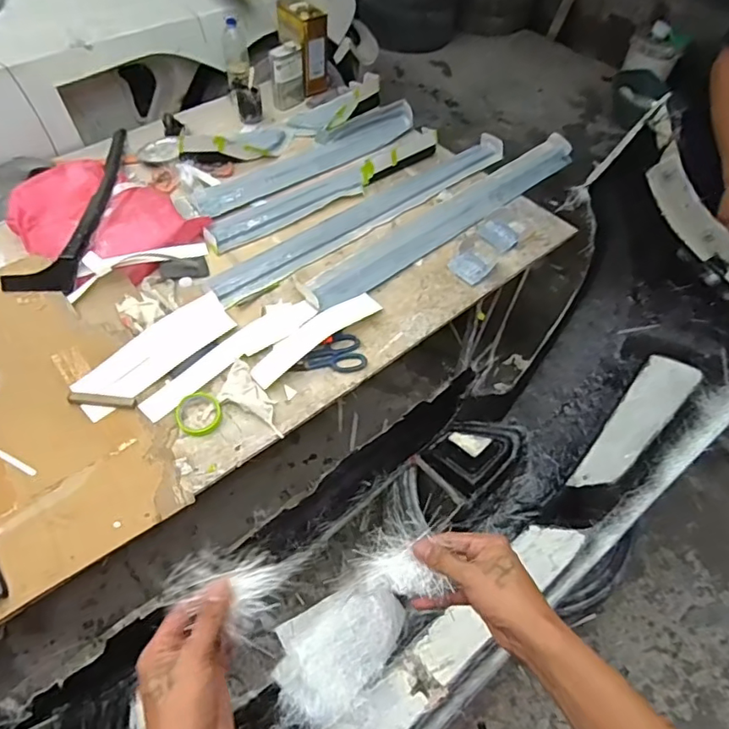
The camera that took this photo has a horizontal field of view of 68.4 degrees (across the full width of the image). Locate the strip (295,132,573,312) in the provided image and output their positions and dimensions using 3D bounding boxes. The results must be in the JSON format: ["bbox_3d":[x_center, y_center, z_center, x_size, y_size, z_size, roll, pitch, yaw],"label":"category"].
[{"bbox_3d":[0.243,-0.414,1.467,0.990,0.052,0.137,-34,64,-25],"label":"strip"}]

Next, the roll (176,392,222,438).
[{"bbox_3d":[-0.336,0.100,1.089,0.087,0.015,0.095,2,55,-3],"label":"roll"}]

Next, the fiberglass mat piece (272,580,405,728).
[{"bbox_3d":[-0.045,0.557,1.055,0.277,0.041,0.186,-23,76,-20],"label":"fiberglass mat piece"}]

